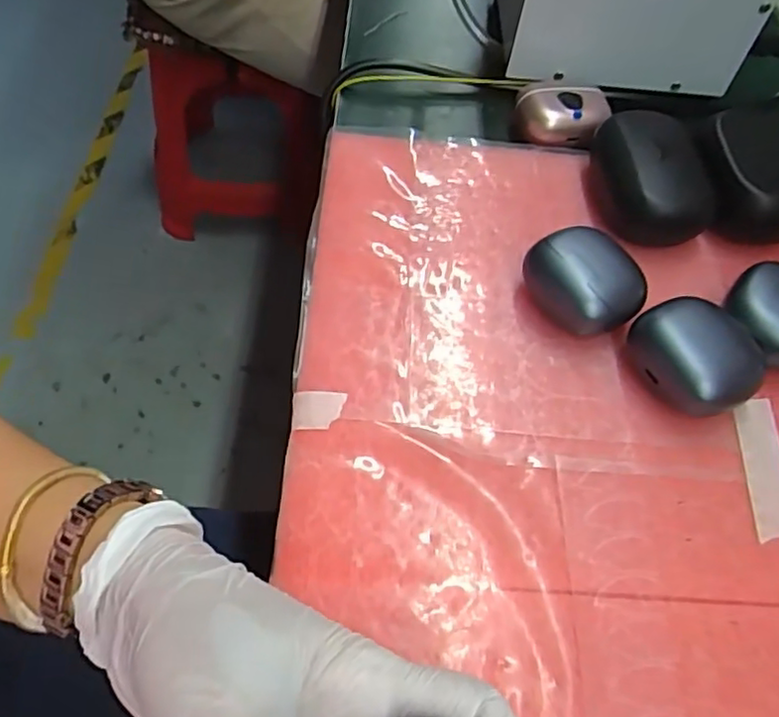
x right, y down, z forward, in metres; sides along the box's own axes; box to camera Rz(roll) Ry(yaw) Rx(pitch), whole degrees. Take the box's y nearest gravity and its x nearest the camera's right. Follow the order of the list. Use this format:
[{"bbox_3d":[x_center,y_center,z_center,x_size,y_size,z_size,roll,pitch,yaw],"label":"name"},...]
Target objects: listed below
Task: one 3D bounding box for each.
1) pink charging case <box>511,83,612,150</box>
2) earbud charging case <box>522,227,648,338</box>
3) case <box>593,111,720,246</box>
[{"bbox_3d":[0.109,-0.156,0.416,0.056,0.022,0.039,18,57,5],"label":"pink charging case"},{"bbox_3d":[0.096,-0.040,0.321,0.039,0.030,0.055,-36,68,-25],"label":"earbud charging case"},{"bbox_3d":[0.146,-0.105,0.366,0.052,0.034,0.077,5,57,-4],"label":"case"}]

